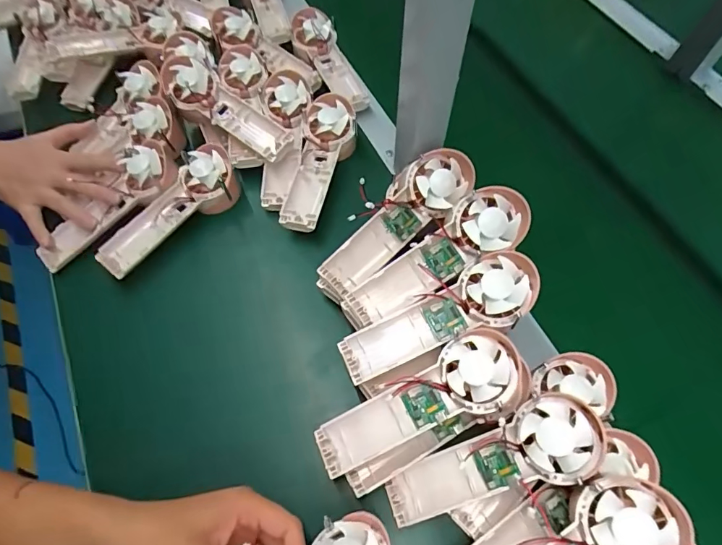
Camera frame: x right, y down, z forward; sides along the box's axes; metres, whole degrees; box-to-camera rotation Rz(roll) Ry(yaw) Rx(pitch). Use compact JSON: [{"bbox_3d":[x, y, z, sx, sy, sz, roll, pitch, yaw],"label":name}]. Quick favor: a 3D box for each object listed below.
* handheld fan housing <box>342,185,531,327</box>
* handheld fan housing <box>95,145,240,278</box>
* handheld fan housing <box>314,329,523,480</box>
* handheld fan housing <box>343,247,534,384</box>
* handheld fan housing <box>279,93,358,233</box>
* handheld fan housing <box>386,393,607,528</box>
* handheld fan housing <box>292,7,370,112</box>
[{"bbox_3d":[0.070,-0.014,0.402,0.177,0.034,0.053,-35,65,8],"label":"handheld fan housing"},{"bbox_3d":[-0.208,-0.065,0.484,0.056,0.044,0.171,33,68,17],"label":"handheld fan housing"},{"bbox_3d":[0.046,0.107,0.357,0.173,0.027,0.058,-32,64,10],"label":"handheld fan housing"},{"bbox_3d":[0.068,0.040,0.382,0.178,0.023,0.055,-28,64,4],"label":"handheld fan housing"},{"bbox_3d":[-0.046,-0.131,0.514,0.060,0.036,0.183,9,63,6],"label":"handheld fan housing"},{"bbox_3d":[0.101,0.152,0.347,0.172,0.025,0.059,-32,62,19],"label":"handheld fan housing"},{"bbox_3d":[-0.042,-0.280,0.598,0.064,0.053,0.180,-20,64,-9],"label":"handheld fan housing"}]

